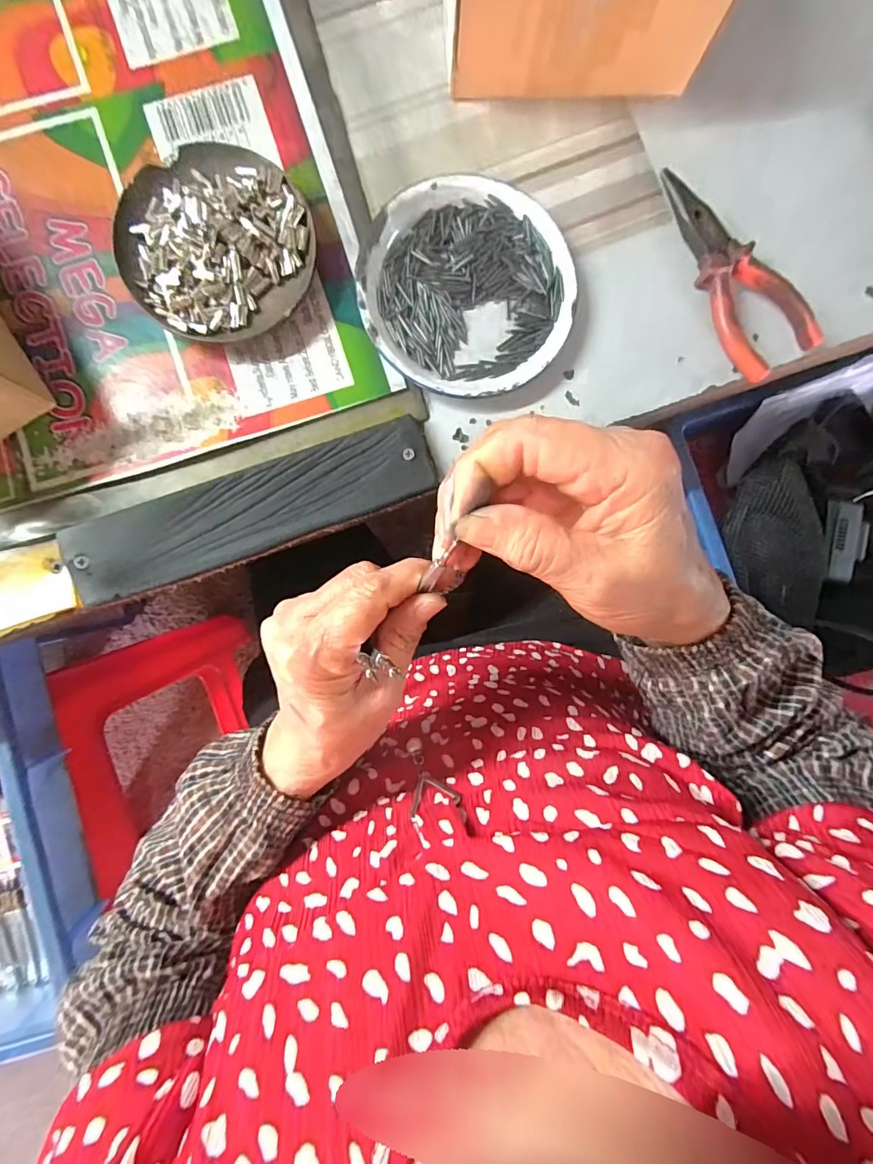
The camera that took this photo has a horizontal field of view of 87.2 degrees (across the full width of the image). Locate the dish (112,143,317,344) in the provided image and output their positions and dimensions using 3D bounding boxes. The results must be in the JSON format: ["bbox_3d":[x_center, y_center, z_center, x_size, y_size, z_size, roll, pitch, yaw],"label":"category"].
[{"bbox_3d":[-0.132,-0.203,0.276,0.111,0.025,0.106,0,91,-4],"label":"dish"}]

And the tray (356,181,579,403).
[{"bbox_3d":[0.020,-0.185,0.292,0.131,0.014,0.132,0,91,-4],"label":"tray"}]

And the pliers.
[{"bbox_3d":[0.191,-0.203,0.300,0.050,0.020,0.141,-32,93,-3],"label":"pliers"}]

